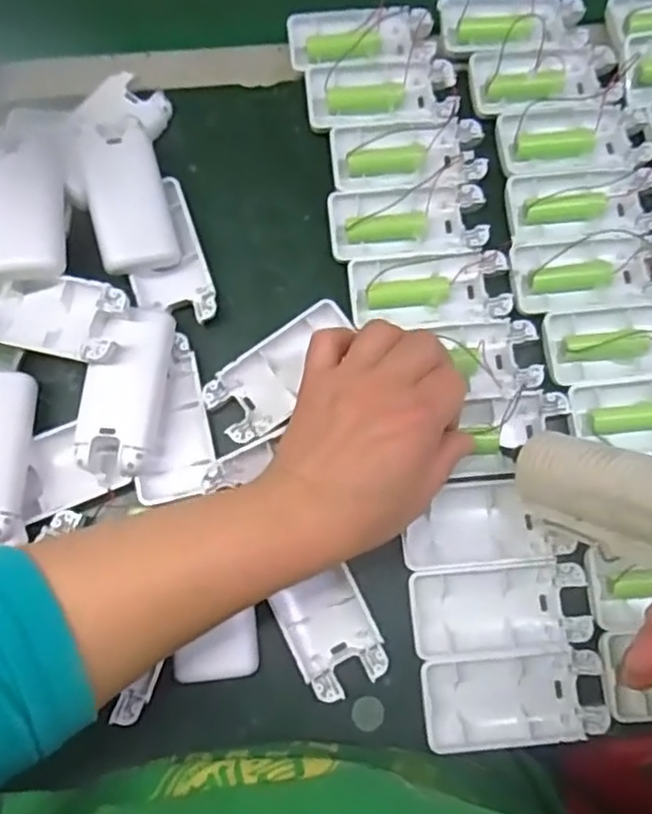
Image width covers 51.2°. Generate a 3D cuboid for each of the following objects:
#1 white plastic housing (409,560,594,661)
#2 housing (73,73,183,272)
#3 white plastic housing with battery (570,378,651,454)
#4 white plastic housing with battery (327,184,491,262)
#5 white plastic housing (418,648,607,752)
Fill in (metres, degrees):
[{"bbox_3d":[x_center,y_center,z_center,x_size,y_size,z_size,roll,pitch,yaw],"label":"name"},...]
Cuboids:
[{"bbox_3d":[0.094,0.110,0.367,0.093,0.009,0.047,-4,78,-2],"label":"white plastic housing"},{"bbox_3d":[-0.117,-0.141,0.405,0.047,0.034,0.122,-6,78,-3],"label":"housing"},{"bbox_3d":[0.191,0.006,0.397,0.093,0.013,0.044,-5,78,-2],"label":"white plastic housing with battery"},{"bbox_3d":[0.050,-0.117,0.414,0.095,0.015,0.044,-6,78,-3],"label":"white plastic housing with battery"},{"bbox_3d":[0.098,0.153,0.356,0.093,0.010,0.044,-4,78,-2],"label":"white plastic housing"}]

